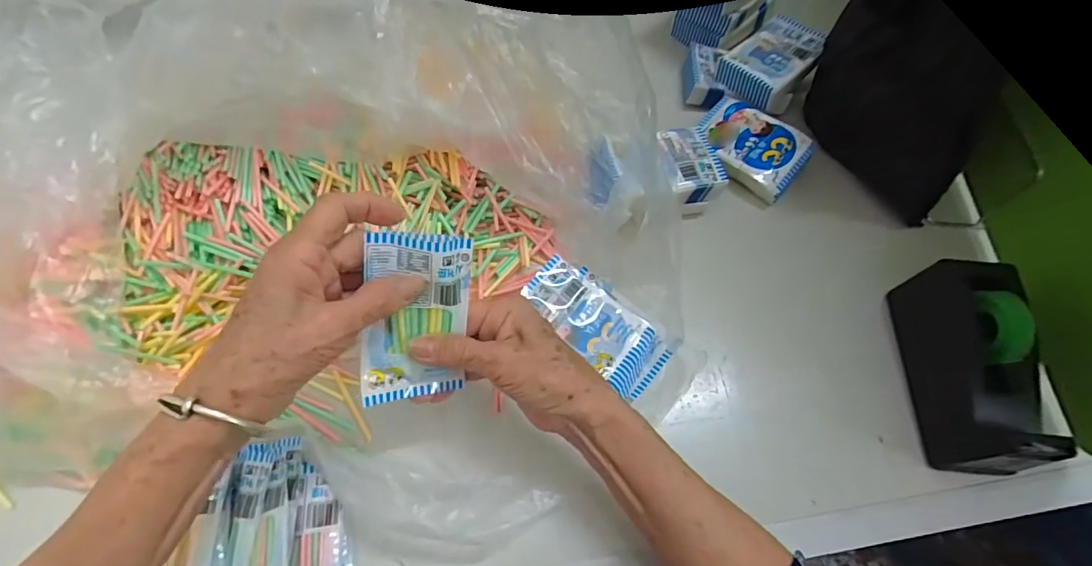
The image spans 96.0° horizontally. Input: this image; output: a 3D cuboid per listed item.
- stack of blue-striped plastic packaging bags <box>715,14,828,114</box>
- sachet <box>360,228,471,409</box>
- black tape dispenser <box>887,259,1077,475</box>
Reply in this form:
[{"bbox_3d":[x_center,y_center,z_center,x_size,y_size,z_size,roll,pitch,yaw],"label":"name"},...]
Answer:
[{"bbox_3d":[0.238,-0.234,0.515,0.115,0.024,0.076,-41,72,-19],"label":"stack of blue-striped plastic packaging bags"},{"bbox_3d":[-0.077,0.022,0.295,0.060,0.010,0.105,1,107,-19],"label":"sachet"},{"bbox_3d":[0.330,0.061,0.375,0.059,0.091,0.152,6,64,1],"label":"black tape dispenser"}]

